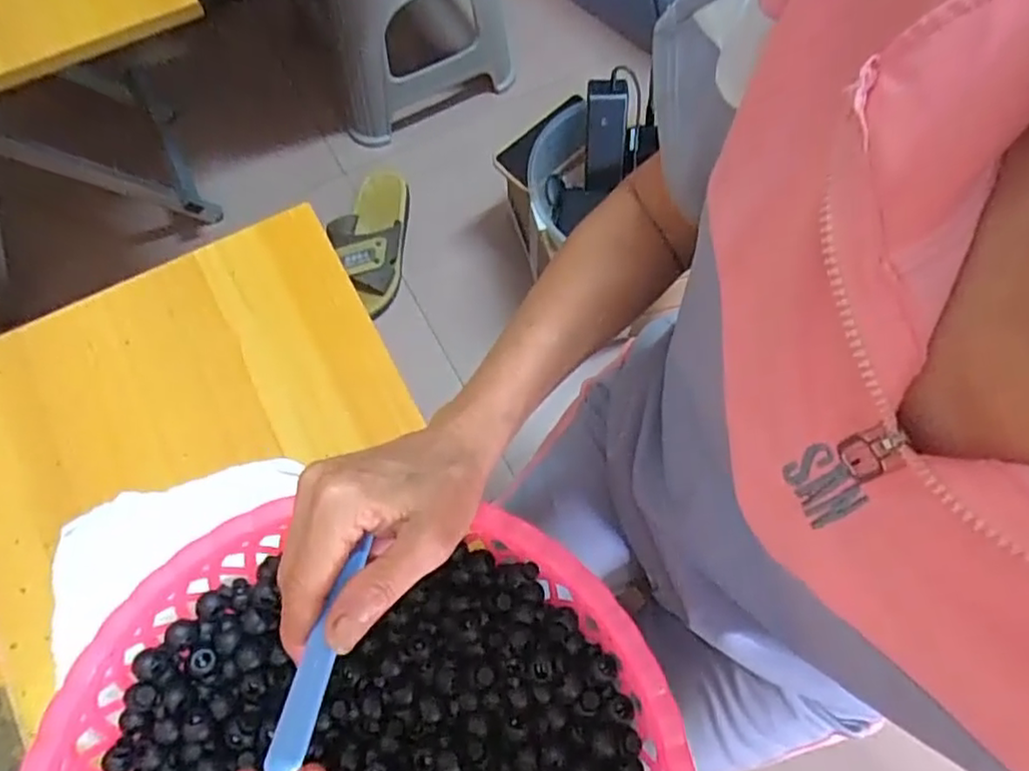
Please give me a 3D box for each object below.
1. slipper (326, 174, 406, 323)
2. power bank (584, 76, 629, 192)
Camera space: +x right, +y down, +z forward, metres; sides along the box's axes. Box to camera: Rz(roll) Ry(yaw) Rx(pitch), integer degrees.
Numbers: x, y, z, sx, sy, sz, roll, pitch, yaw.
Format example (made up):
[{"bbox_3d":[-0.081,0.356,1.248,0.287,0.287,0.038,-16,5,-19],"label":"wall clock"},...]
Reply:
[{"bbox_3d":[-0.226,-0.219,1.026,0.109,0.075,0.231,2,71,0],"label":"slipper"},{"bbox_3d":[0.116,-0.319,0.857,0.051,0.142,0.027,-6,56,1],"label":"power bank"}]

